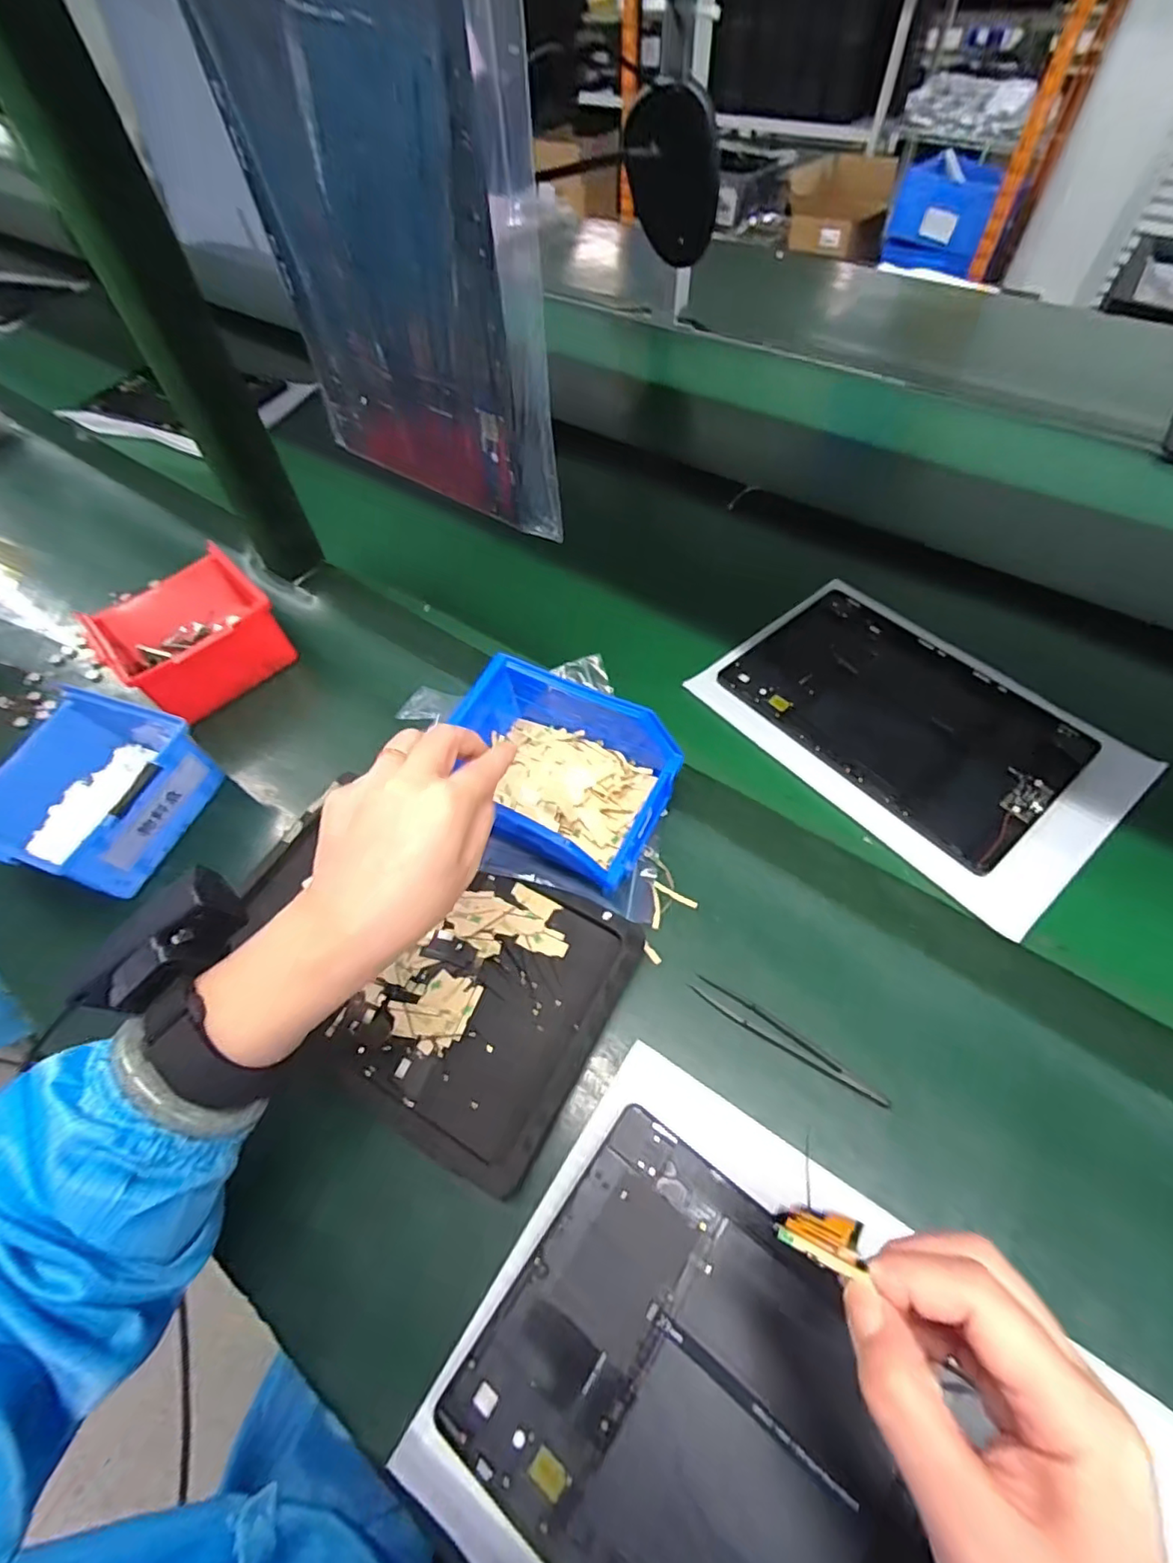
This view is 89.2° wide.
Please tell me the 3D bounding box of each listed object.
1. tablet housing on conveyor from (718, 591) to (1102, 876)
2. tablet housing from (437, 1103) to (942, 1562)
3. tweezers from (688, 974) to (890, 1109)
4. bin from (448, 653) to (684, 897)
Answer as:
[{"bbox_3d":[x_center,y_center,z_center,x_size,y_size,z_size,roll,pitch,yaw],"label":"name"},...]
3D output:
[{"bbox_3d":[0.241,-0.054,0.456,0.161,0.008,0.229,-37,63,-19],"label":"tablet housing on conveyor"},{"bbox_3d":[0.068,0.283,0.252,0.227,0.010,0.153,31,64,21],"label":"tablet housing"},{"bbox_3d":[0.112,0.145,0.334,0.113,0.004,0.014,30,63,20],"label":"tweezers"},{"bbox_3d":[-0.019,-0.004,0.400,0.142,0.072,0.116,25,62,18],"label":"bin"}]

